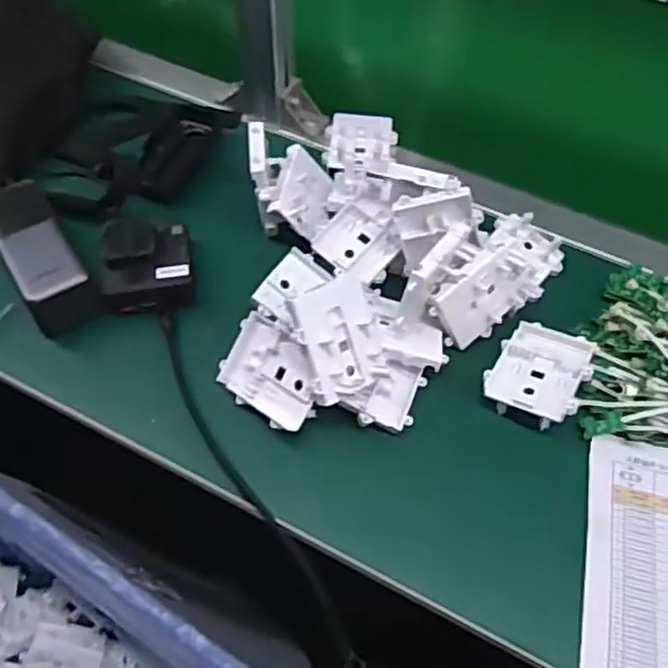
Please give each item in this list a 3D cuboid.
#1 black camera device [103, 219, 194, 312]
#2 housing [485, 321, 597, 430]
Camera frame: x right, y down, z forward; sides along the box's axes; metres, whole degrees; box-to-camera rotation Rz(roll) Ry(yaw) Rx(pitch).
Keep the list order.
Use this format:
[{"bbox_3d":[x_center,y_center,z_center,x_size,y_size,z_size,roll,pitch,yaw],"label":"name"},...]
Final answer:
[{"bbox_3d":[-0.157,-0.060,0.584,0.073,0.056,0.066,-8,58,-7],"label":"black camera device"},{"bbox_3d":[0.162,0.027,0.542,0.067,0.028,0.087,28,60,15],"label":"housing"}]

